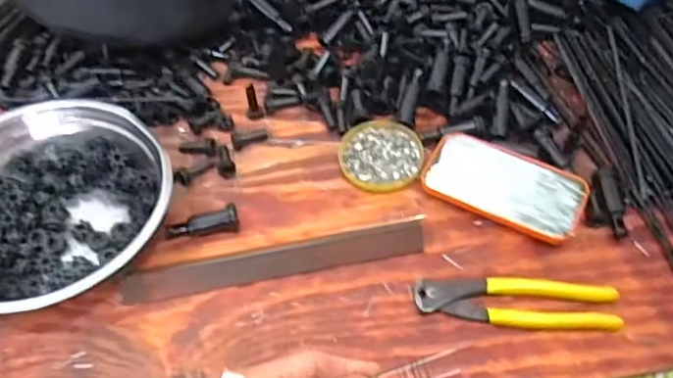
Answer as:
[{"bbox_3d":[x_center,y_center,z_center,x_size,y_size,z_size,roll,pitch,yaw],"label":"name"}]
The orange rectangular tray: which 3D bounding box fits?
[{"bbox_3d":[0.159,-0.005,0.552,0.145,0.015,0.077,27,59,20],"label":"orange rectangular tray"}]

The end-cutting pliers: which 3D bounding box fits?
[{"bbox_3d":[0.148,0.094,0.487,0.162,0.020,0.040,3,54,5],"label":"end-cutting pliers"}]

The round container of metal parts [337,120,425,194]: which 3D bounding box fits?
[{"bbox_3d":[0.045,-0.036,0.591,0.081,0.013,0.087,-1,53,1],"label":"round container of metal parts"}]

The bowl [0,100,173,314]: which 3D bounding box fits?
[{"bbox_3d":[-0.261,0.010,0.524,0.220,0.065,0.192,-21,56,-13],"label":"bowl"}]

